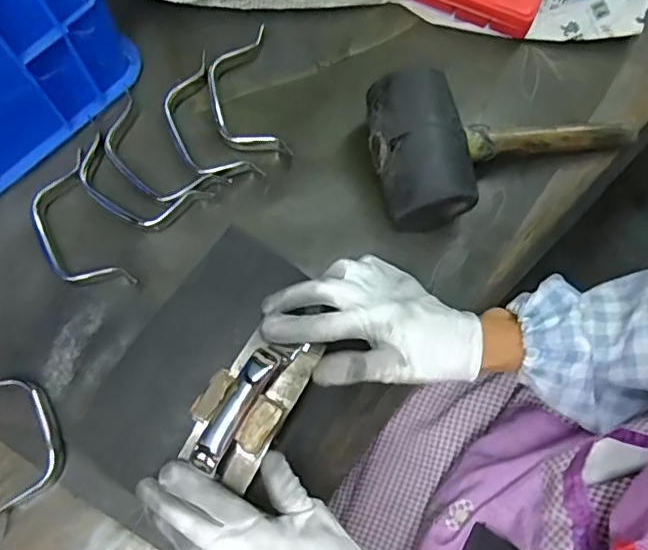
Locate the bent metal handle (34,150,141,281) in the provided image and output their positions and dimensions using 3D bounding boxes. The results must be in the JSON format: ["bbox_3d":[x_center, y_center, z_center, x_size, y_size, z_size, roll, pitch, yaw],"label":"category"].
[{"bbox_3d":[-0.197,-0.037,0.461,0.054,0.019,0.119,-26,77,-8],"label":"bent metal handle"}]

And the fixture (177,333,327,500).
[{"bbox_3d":[-0.048,0.082,0.366,0.049,0.062,0.107,30,76,6],"label":"fixture"}]

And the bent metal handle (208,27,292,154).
[{"bbox_3d":[-0.068,-0.151,0.493,0.058,0.012,0.116,-13,76,-5],"label":"bent metal handle"}]

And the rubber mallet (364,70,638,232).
[{"bbox_3d":[0.153,-0.108,0.467,0.235,0.072,0.118,-9,75,-4],"label":"rubber mallet"}]

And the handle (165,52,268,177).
[{"bbox_3d":[-0.100,-0.126,0.488,0.055,0.016,0.120,-26,77,-8],"label":"handle"}]

